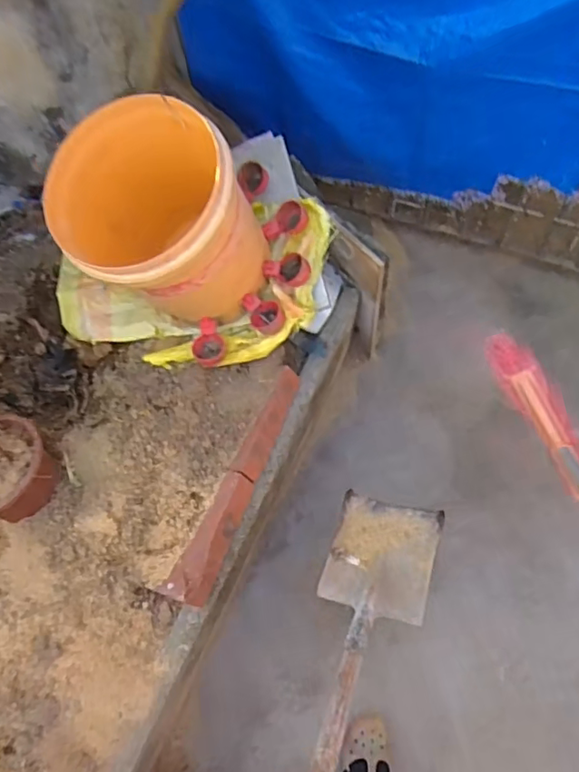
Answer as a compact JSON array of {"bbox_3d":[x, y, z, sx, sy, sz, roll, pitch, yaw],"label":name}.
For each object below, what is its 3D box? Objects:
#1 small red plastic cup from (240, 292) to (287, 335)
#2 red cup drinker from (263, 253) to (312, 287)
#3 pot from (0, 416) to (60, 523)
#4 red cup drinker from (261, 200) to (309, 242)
[{"bbox_3d":[-0.048,-0.140,1.079,0.058,0.030,0.088,-29,68,-10],"label":"small red plastic cup"},{"bbox_3d":[-0.004,-0.225,1.081,0.085,0.027,0.059,25,102,19],"label":"red cup drinker"},{"bbox_3d":[-0.510,0.156,1.012,0.173,0.099,0.172,-1,66,2],"label":"pot"},{"bbox_3d":[-0.007,-0.322,1.106,0.087,0.035,0.061,-26,94,14],"label":"red cup drinker"}]

